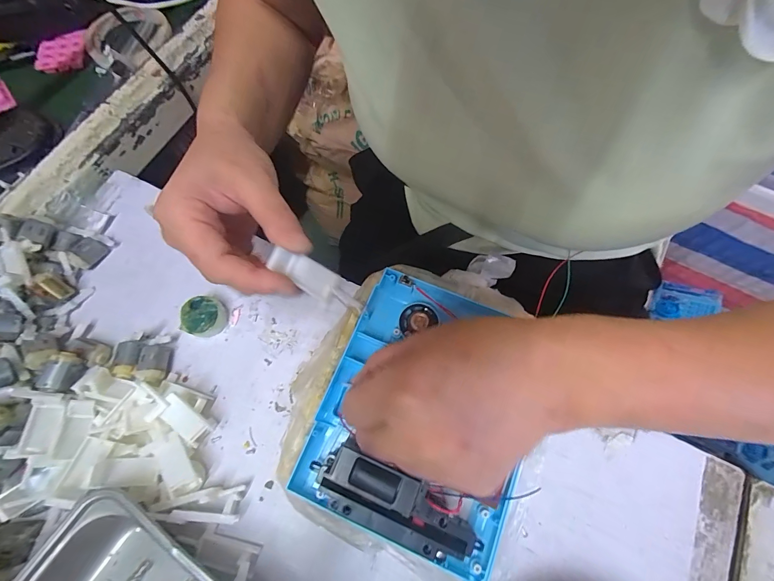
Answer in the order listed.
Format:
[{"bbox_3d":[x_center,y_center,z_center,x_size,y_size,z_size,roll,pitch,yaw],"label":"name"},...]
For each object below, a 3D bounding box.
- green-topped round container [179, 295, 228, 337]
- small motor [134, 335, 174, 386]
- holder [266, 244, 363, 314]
[{"bbox_3d":[-0.153,0.022,0.289,0.031,0.018,0.033,0,70,0],"label":"green-topped round container"},{"bbox_3d":[-0.186,0.055,0.277,0.020,0.017,0.039,1,70,0],"label":"small motor"},{"bbox_3d":[-0.040,-0.006,0.202,0.059,0.018,0.018,30,72,8],"label":"holder"}]

